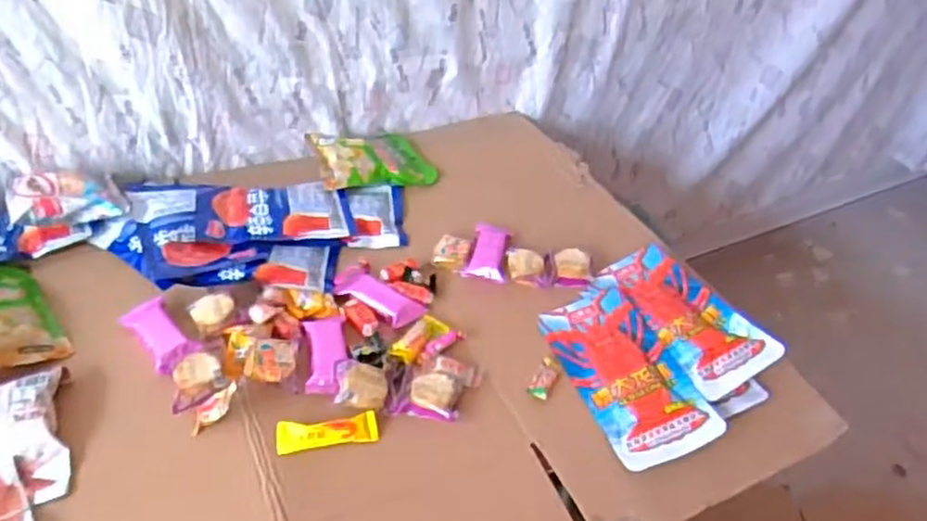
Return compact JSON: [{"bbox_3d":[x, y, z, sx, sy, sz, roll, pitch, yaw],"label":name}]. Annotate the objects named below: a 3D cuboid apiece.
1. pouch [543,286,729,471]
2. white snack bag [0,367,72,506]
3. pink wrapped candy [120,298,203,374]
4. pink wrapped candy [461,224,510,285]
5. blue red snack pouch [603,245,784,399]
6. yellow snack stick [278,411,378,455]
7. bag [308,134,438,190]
[{"bbox_3d":[0.156,0.106,0.667,0.096,0.010,0.200,-20,43,-7],"label":"pouch"},{"bbox_3d":[-0.367,0.146,0.563,0.071,0.026,0.121,-17,44,-20],"label":"white snack bag"},{"bbox_3d":[-0.292,0.069,0.656,0.041,0.010,0.093,-32,51,-33],"label":"pink wrapped candy"},{"bbox_3d":[0.031,-0.012,0.785,0.047,0.014,0.083,9,41,9],"label":"pink wrapped candy"},{"bbox_3d":[0.223,0.055,0.710,0.095,0.018,0.198,-24,40,-15],"label":"blue red snack pouch"},{"bbox_3d":[-0.117,0.148,0.594,0.085,0.007,0.029,-6,47,-12],"label":"yellow snack stick"},{"bbox_3d":[-0.122,-0.140,0.911,0.149,0.038,0.128,-14,43,-17],"label":"bag"}]

